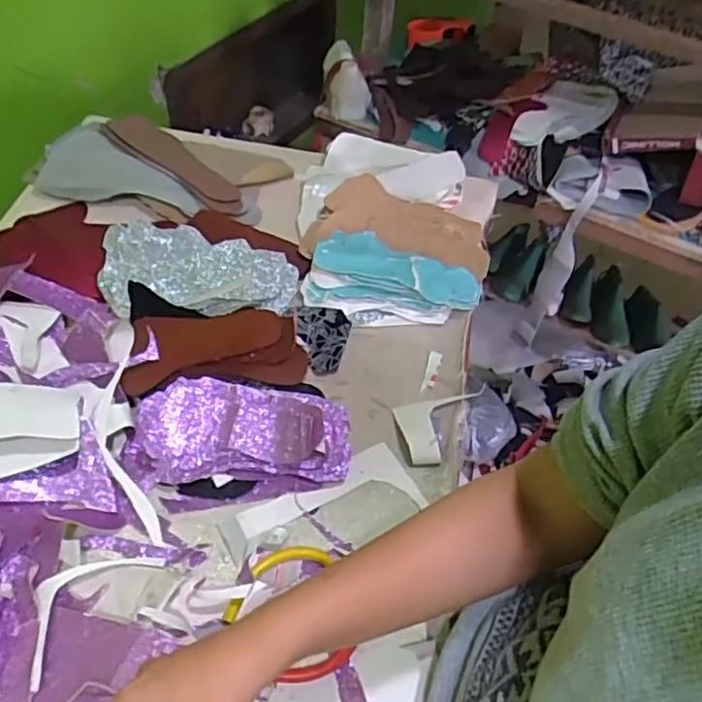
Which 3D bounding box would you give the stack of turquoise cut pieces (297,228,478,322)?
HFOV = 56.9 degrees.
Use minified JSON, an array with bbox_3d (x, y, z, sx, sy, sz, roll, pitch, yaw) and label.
[{"bbox_3d":[0.053,-0.088,0.773,0.200,0.038,0.116,12,51,6],"label":"stack of turquoise cut pieces"}]

